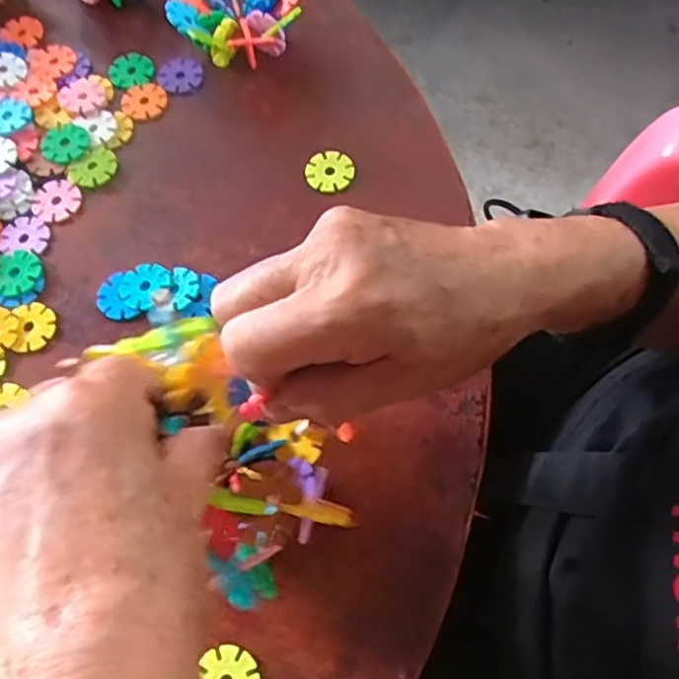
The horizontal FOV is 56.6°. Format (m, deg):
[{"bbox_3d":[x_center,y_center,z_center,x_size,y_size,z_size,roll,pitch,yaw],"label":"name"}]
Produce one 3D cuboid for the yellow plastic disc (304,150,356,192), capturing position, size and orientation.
[{"bbox_3d":[-0.007,-0.111,0.416,0.032,0.006,0.029,21,69,10],"label":"yellow plastic disc"}]

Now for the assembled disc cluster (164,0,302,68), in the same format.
[{"bbox_3d":[-0.072,-0.231,0.450,0.089,0.045,0.082,0,67,1],"label":"assembled disc cluster"}]

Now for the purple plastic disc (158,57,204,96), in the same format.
[{"bbox_3d":[-0.114,-0.189,0.453,0.030,0.006,0.029,0,67,1],"label":"purple plastic disc"}]

